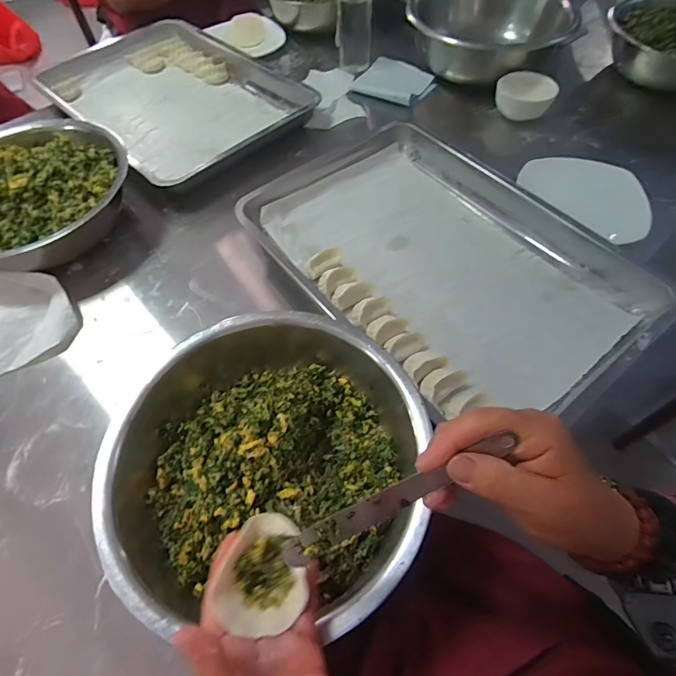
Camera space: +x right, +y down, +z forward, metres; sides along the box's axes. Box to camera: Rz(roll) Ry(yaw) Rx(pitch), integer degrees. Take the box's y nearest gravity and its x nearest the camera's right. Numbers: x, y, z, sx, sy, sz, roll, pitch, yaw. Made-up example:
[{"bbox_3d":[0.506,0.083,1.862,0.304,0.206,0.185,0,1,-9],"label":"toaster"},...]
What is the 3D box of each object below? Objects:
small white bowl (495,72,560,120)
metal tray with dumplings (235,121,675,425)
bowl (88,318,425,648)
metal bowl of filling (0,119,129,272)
[{"bbox_3d":[0.337,-0.433,0.738,0.100,0.052,0.081,14,61,10],"label":"small white bowl"},{"bbox_3d":[0.133,-0.122,0.558,0.325,0.049,0.511,-36,64,-18],"label":"metal tray with dumplings"},{"bbox_3d":[-0.072,0.093,0.408,0.287,0.092,0.308,-1,59,1],"label":"bowl"},{"bbox_3d":[-0.445,-0.202,0.585,0.276,0.112,0.236,-11,59,-5],"label":"metal bowl of filling"}]

